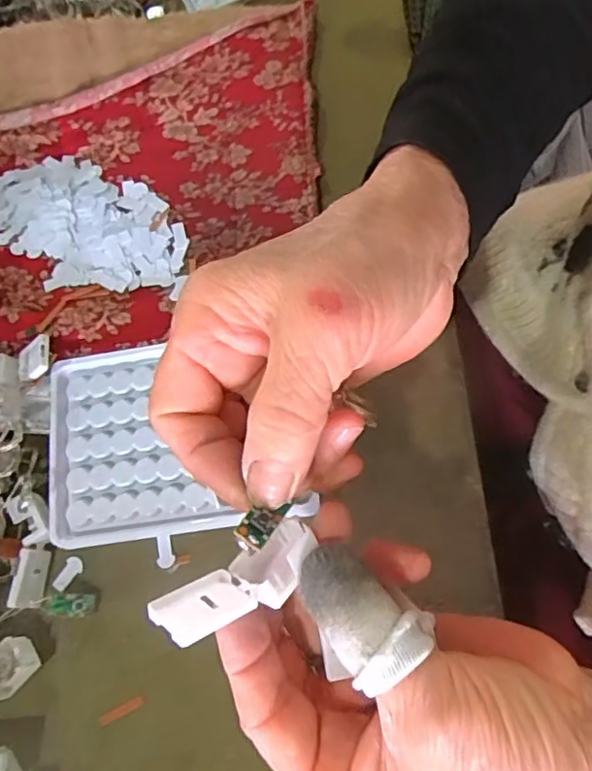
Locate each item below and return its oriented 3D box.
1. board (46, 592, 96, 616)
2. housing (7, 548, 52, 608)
[{"bbox_3d":[-0.105,0.102,0.282,0.021,0.004,0.009,3,70,-19],"label":"board"},{"bbox_3d":[-0.125,0.091,0.285,0.013,0.015,0.026,3,71,1],"label":"housing"}]

